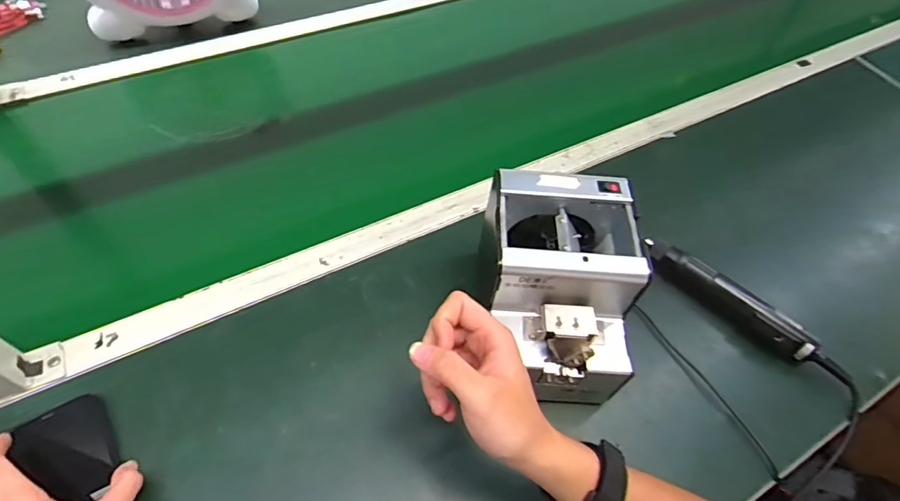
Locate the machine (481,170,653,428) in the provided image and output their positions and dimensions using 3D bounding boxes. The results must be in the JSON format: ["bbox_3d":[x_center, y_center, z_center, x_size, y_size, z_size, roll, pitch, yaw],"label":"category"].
[{"bbox_3d":[0.098,0.036,0.474,0.122,0.147,0.162,3,54,-3],"label":"machine"}]

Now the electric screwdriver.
[{"bbox_3d":[0.304,0.050,0.553,0.192,0.033,0.029,39,60,21],"label":"electric screwdriver"}]

